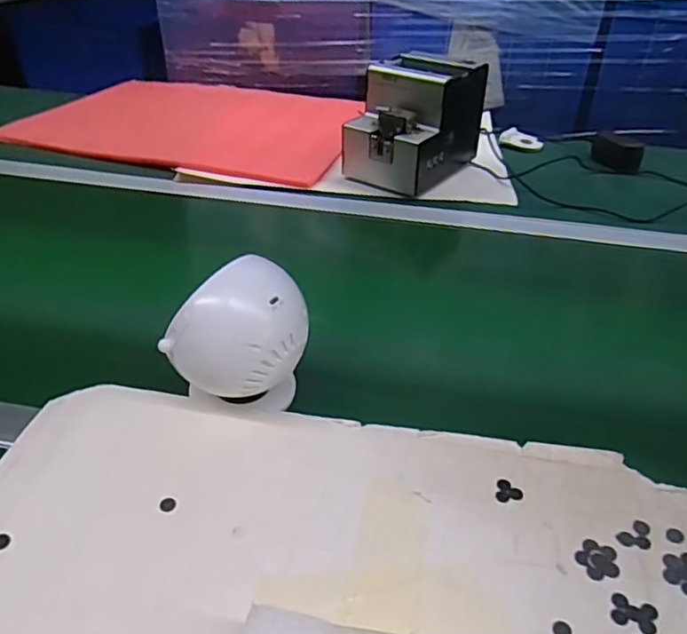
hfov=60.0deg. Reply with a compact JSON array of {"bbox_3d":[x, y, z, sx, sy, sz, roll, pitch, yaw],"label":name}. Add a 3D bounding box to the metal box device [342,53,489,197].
[{"bbox_3d":[0.101,-0.275,0.847,0.125,0.149,0.185,25,42,28],"label":"metal box device"}]

